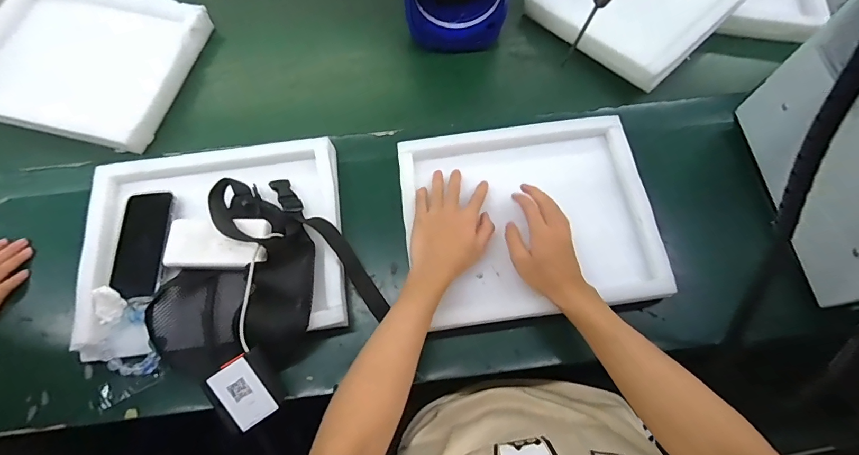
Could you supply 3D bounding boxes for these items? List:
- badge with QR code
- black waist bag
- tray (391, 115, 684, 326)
[{"bbox_3d":[-0.229,0.205,0.523,0.050,0.004,0.079,-33,92,-12],"label":"badge with QR code"},{"bbox_3d":[-0.243,0.063,0.578,0.269,0.073,0.255,-29,70,-9],"label":"black waist bag"},{"bbox_3d":[0.144,-0.024,0.633,0.347,0.044,0.296,-7,68,-1],"label":"tray"}]

